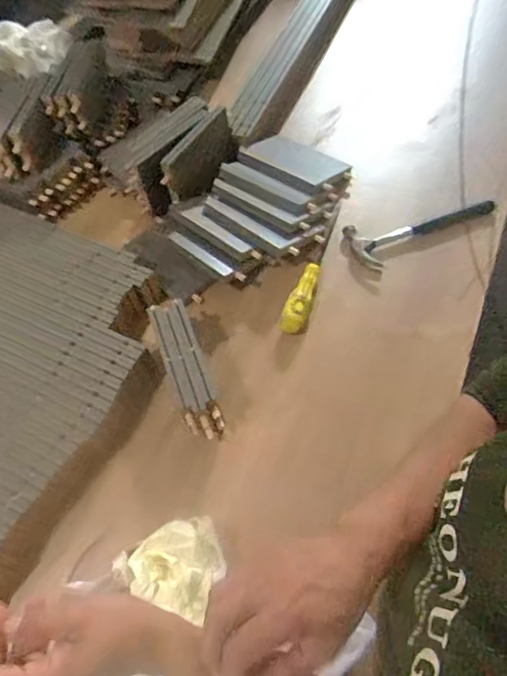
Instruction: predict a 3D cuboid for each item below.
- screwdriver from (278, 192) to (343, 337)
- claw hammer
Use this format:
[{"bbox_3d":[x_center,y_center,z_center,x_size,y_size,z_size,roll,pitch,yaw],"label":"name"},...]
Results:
[{"bbox_3d":[0.091,-0.115,0.747,0.033,0.043,0.263,13,62,13],"label":"screwdriver"},{"bbox_3d":[0.253,-0.177,0.769,0.230,0.027,0.093,-23,61,-8],"label":"claw hammer"}]

